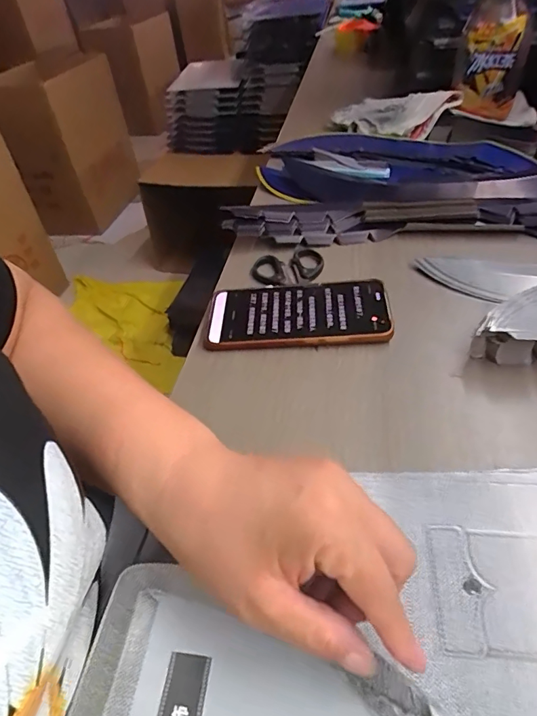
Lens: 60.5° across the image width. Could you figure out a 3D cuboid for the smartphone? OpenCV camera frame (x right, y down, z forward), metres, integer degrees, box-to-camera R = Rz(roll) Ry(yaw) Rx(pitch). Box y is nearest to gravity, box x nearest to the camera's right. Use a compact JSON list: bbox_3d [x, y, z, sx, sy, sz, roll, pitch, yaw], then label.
[{"bbox_3d":[0.026,-0.038,0.414,0.159,0.016,0.073,-3,42,5],"label":"smartphone"}]

